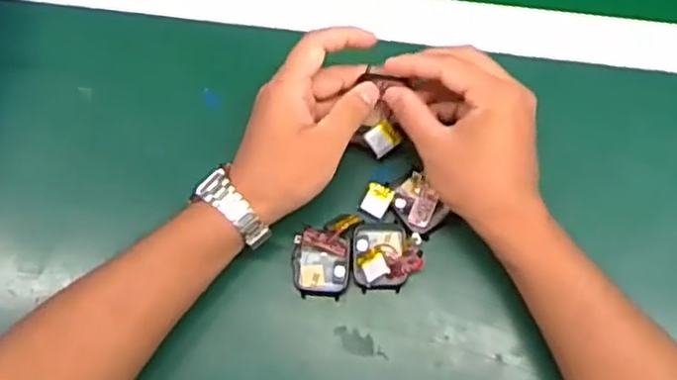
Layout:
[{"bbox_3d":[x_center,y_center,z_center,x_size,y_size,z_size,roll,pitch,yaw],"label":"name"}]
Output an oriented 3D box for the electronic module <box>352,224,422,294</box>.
[{"bbox_3d":[0.033,0.043,0.462,0.045,0.024,0.047,1,73,3],"label":"electronic module"}]

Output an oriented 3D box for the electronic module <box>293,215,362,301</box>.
[{"bbox_3d":[-0.010,0.044,0.467,0.039,0.020,0.055,8,73,5],"label":"electronic module"}]

